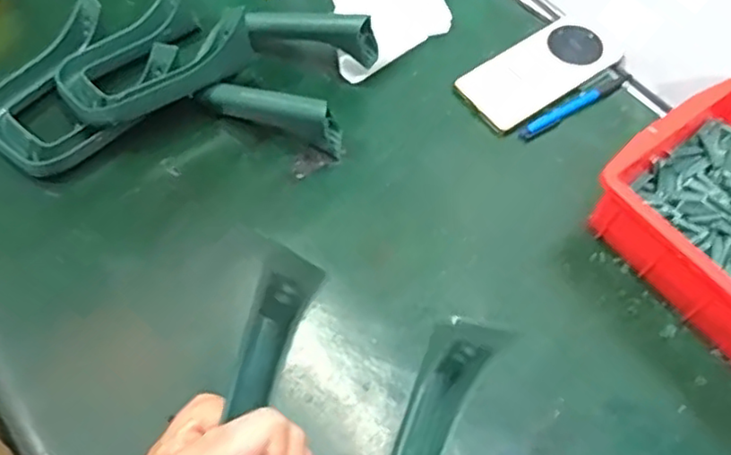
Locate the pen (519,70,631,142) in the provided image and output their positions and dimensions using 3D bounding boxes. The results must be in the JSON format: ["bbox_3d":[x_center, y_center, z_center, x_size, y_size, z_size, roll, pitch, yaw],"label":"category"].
[{"bbox_3d":[0.203,-0.118,0.619,0.134,0.008,0.017,-31,67,-18],"label":"pen"}]

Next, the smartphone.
[{"bbox_3d":[0.174,-0.158,0.636,0.167,0.013,0.074,-33,72,-14],"label":"smartphone"}]

